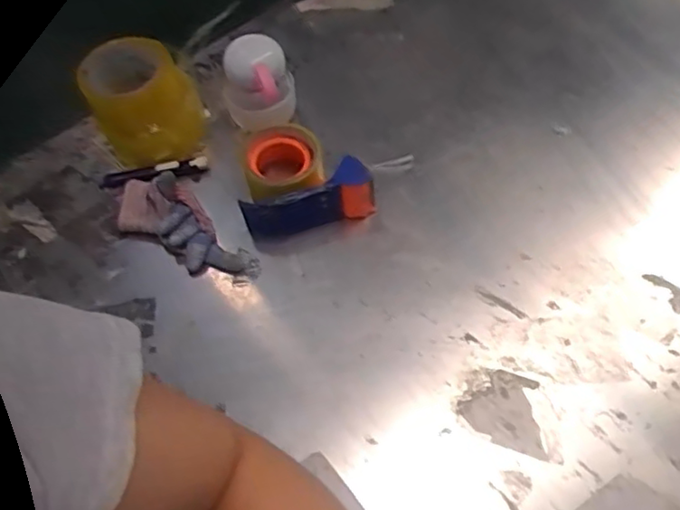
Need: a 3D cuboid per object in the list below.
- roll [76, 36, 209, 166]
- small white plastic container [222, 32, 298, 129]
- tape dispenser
[{"bbox_3d":[-0.209,-0.162,0.703,0.111,0.106,0.094,-27,65,-10],"label":"roll"},{"bbox_3d":[-0.088,-0.182,0.695,0.076,0.085,0.061,-13,61,-4],"label":"small white plastic container"},{"bbox_3d":[-0.032,-0.054,0.691,0.139,0.066,0.032,-18,63,-5],"label":"tape dispenser"}]

